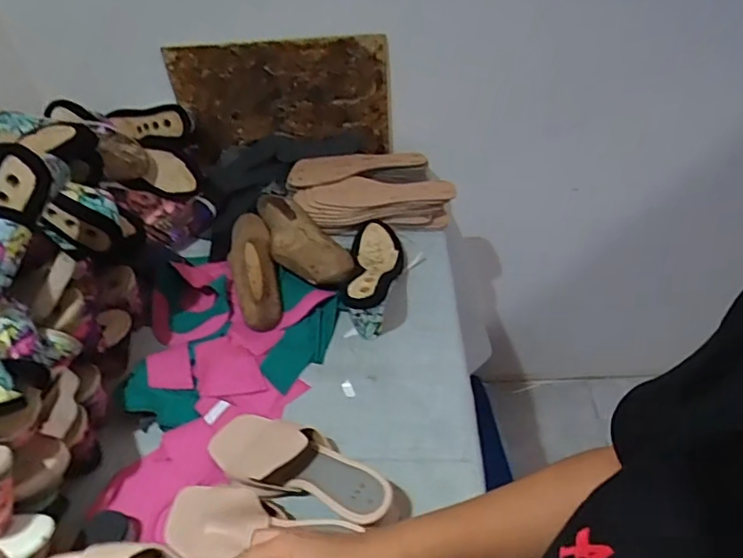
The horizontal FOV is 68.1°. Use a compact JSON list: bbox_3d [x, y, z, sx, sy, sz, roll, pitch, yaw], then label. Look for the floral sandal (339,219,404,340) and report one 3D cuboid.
[{"bbox_3d":[0.003,-0.016,0.819,0.088,0.088,0.223,-2,44,4],"label":"floral sandal"}]

